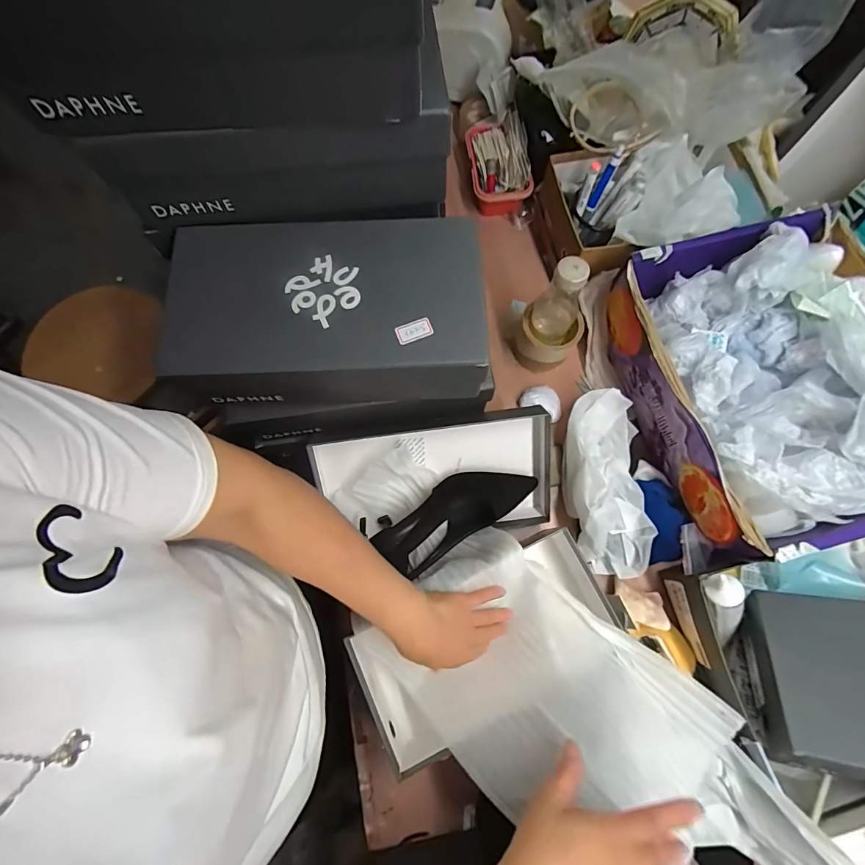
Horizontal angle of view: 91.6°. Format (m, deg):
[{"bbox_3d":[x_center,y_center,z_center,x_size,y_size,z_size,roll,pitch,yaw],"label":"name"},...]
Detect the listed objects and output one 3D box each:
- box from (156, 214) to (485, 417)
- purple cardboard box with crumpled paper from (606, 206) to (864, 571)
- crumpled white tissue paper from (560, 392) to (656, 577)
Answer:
[{"bbox_3d":[-0.102,-0.117,0.427,0.293,0.097,0.157,-3,74,0],"label":"box"},{"bbox_3d":[0.446,-0.077,0.530,0.312,0.190,0.397,-12,74,-2],"label":"purple cardboard box with crumpled paper"},{"bbox_3d":[0.234,0.061,0.562,0.090,0.072,0.244,0,74,1],"label":"crumpled white tissue paper"}]

